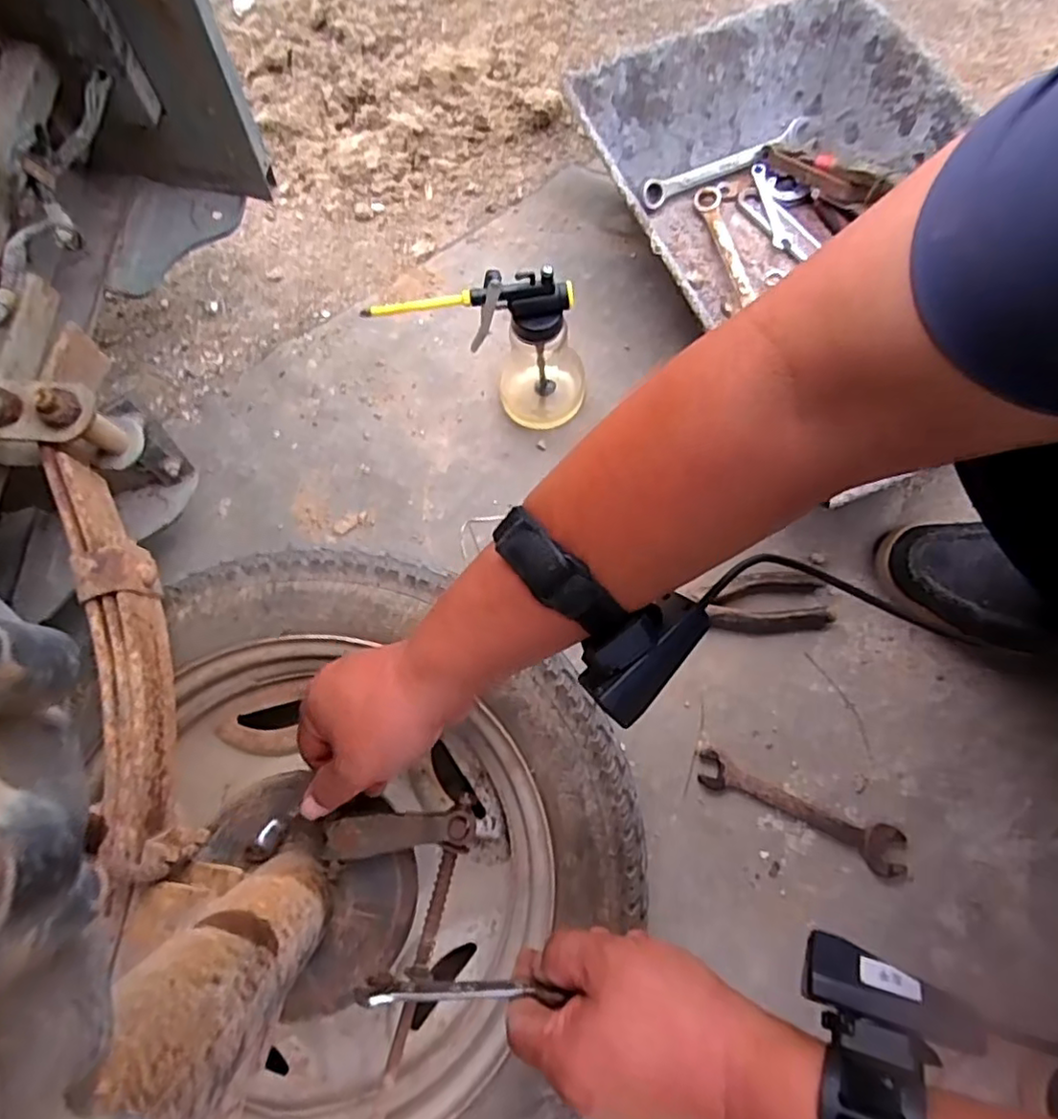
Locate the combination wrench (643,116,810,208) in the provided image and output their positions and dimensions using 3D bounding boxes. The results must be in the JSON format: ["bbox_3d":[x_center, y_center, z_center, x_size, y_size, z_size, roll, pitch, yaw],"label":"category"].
[{"bbox_3d":[0.207,-0.421,0.674,0.181,0.014,0.024,-25,98,-1],"label":"combination wrench"}]

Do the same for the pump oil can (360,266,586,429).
[{"bbox_3d":[-0.030,-0.187,0.548,0.156,0.158,0.071,10,73,4],"label":"pump oil can"}]

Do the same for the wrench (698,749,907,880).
[{"bbox_3d":[0.209,0.196,0.495,0.163,0.005,0.033,22,74,8],"label":"wrench"}]

